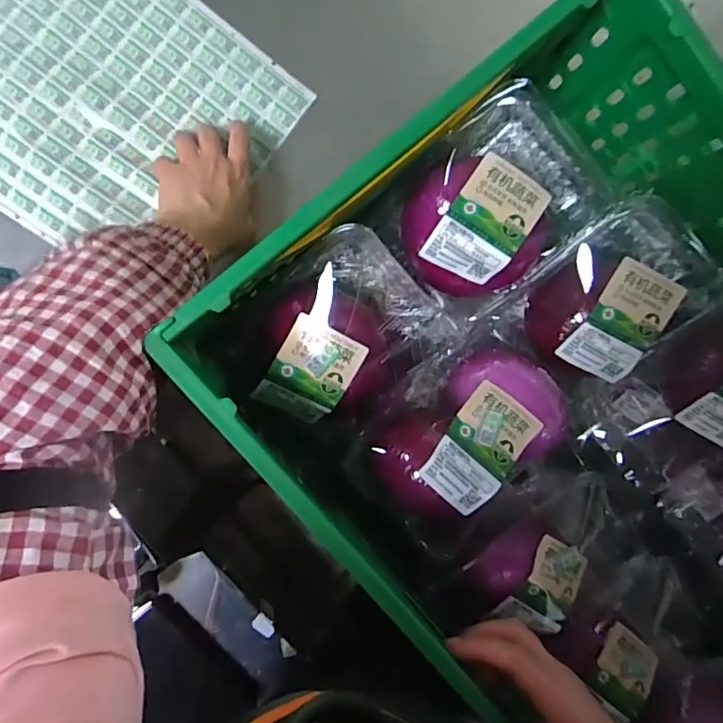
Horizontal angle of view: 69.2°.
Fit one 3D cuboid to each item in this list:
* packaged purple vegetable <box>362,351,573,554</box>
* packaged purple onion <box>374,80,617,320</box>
[{"bbox_3d":[0.079,0.062,0.410,0.158,0.098,0.107,-40,96,-4],"label":"packaged purple vegetable"},{"bbox_3d":[0.105,-0.125,0.417,0.160,0.114,0.120,-43,96,-4],"label":"packaged purple onion"}]

